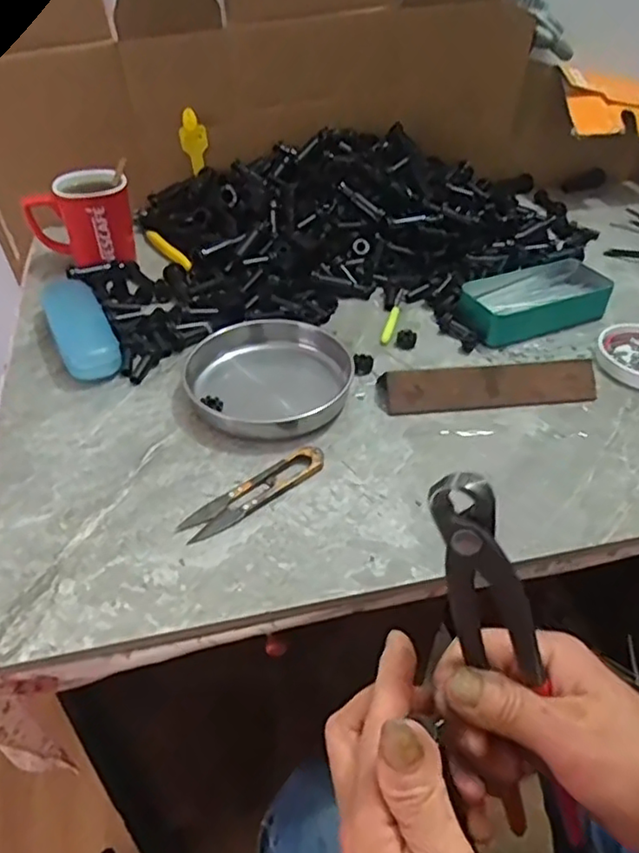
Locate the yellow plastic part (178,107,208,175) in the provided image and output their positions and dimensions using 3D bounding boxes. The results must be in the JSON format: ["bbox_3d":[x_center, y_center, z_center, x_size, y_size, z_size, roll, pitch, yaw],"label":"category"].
[{"bbox_3d":[-0.151,-0.344,0.757,0.032,0.073,0.017,-5,42,-8],"label":"yellow plastic part"}]

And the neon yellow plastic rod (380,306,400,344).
[{"bbox_3d":[0.070,-0.101,0.615,0.012,0.008,0.067,10,42,9],"label":"neon yellow plastic rod"}]

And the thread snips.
[{"bbox_3d":[-0.044,0.046,0.446,0.116,0.010,0.026,-28,49,-29],"label":"thread snips"}]

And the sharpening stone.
[{"bbox_3d":[0.142,-0.033,0.528,0.184,0.025,0.029,-3,41,-5],"label":"sharpening stone"}]

